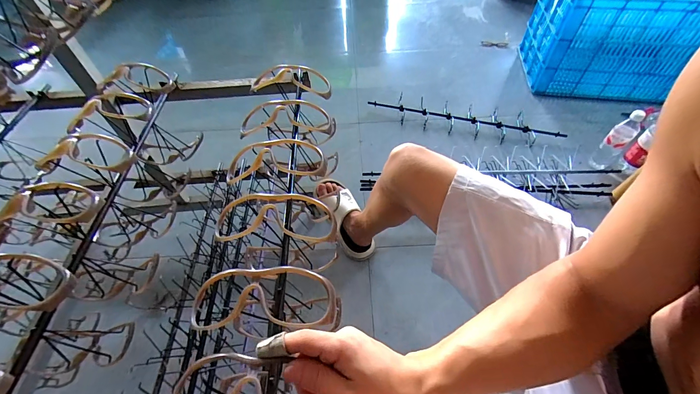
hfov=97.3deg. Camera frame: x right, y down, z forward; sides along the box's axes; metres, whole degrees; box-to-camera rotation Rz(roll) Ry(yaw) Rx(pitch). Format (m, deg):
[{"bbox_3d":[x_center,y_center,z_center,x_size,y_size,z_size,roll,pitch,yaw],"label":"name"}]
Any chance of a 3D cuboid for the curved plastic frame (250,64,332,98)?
[{"bbox_3d":[-0.096,-0.181,0.484,0.129,0.044,0.046,5,52,7],"label":"curved plastic frame"}]

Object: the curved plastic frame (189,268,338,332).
[{"bbox_3d":[-0.083,0.098,0.293,0.136,0.034,0.055,-3,51,1],"label":"curved plastic frame"}]

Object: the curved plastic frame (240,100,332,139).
[{"bbox_3d":[-0.095,-0.112,0.440,0.130,0.041,0.044,-8,51,-3],"label":"curved plastic frame"}]

